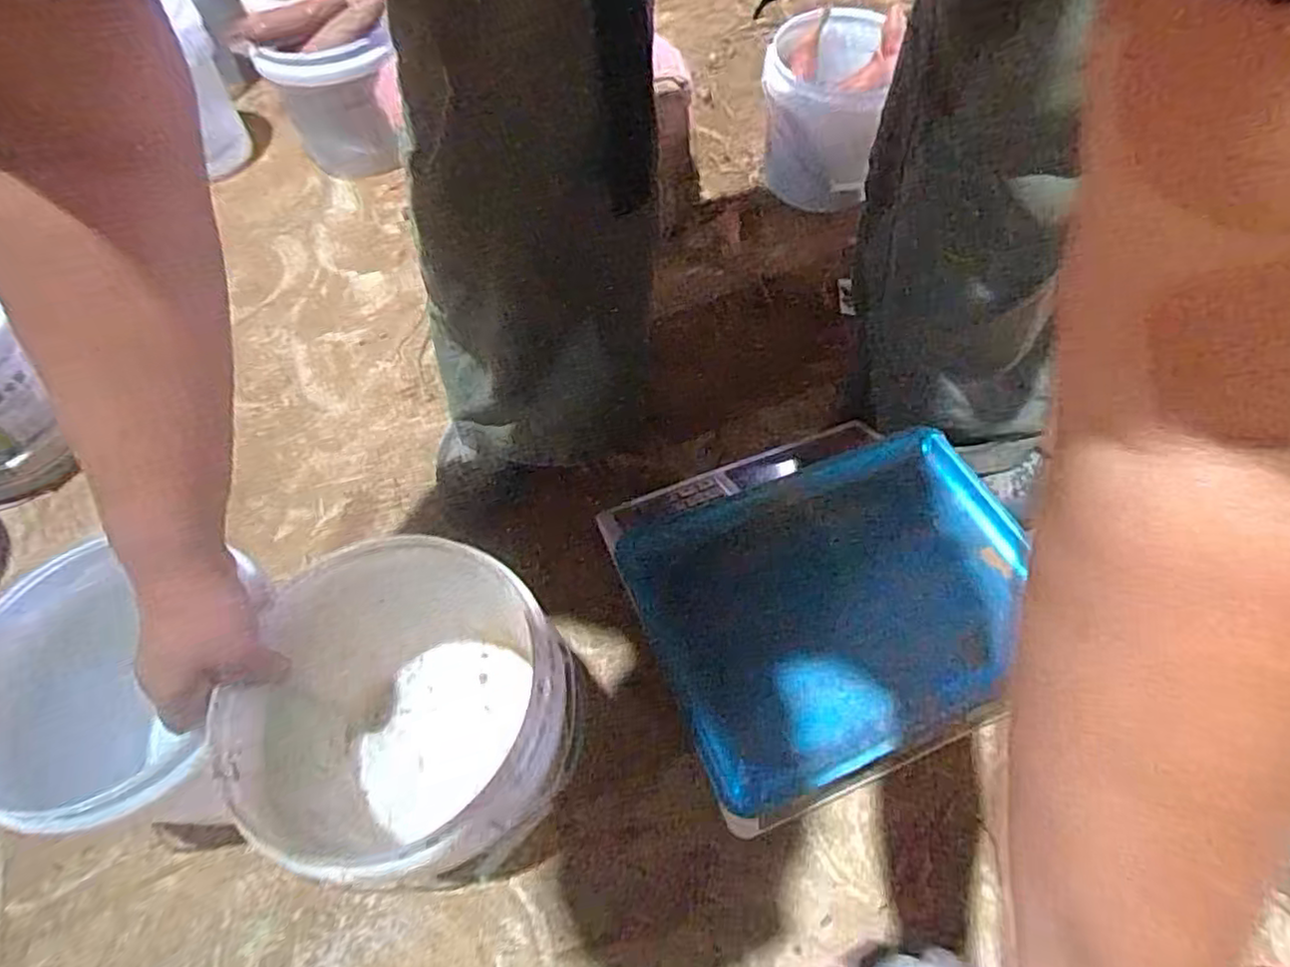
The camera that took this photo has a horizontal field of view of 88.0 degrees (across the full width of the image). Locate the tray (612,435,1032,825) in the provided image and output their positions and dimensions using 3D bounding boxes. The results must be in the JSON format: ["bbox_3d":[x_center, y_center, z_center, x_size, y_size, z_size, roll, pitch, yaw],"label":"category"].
[{"bbox_3d":[0.166,0.094,0.579,0.326,0.038,0.258,-19,59,-10],"label":"tray"}]

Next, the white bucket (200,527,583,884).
[{"bbox_3d":[-0.157,0.181,0.496,0.199,0.205,0.191,-1,57,1],"label":"white bucket"}]

